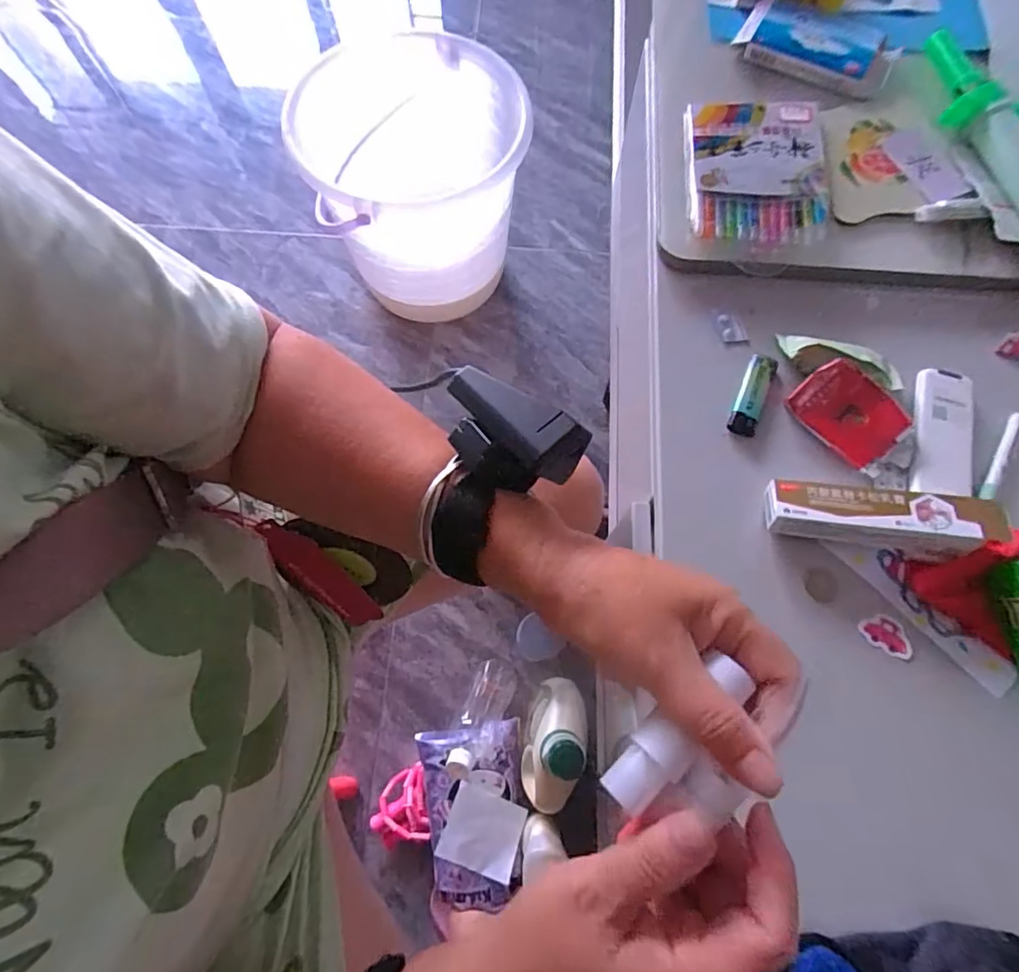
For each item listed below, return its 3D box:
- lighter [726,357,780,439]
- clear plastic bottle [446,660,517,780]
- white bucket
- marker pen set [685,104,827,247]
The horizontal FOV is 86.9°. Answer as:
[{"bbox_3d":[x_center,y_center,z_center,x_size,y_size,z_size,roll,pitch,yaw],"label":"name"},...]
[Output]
[{"bbox_3d":[0.200,-0.076,0.443,0.024,0.012,0.072,23,73,7],"label":"lighter"},{"bbox_3d":[-0.036,0.290,0.677,0.052,0.056,0.176,26,30,7],"label":"clear plastic bottle"},{"bbox_3d":[-0.118,-0.423,0.809,0.289,0.296,0.306,0,72,0],"label":"white bucket"},{"bbox_3d":[0.219,-0.284,0.480,0.110,0.017,0.150,6,72,2],"label":"marker pen set"}]

